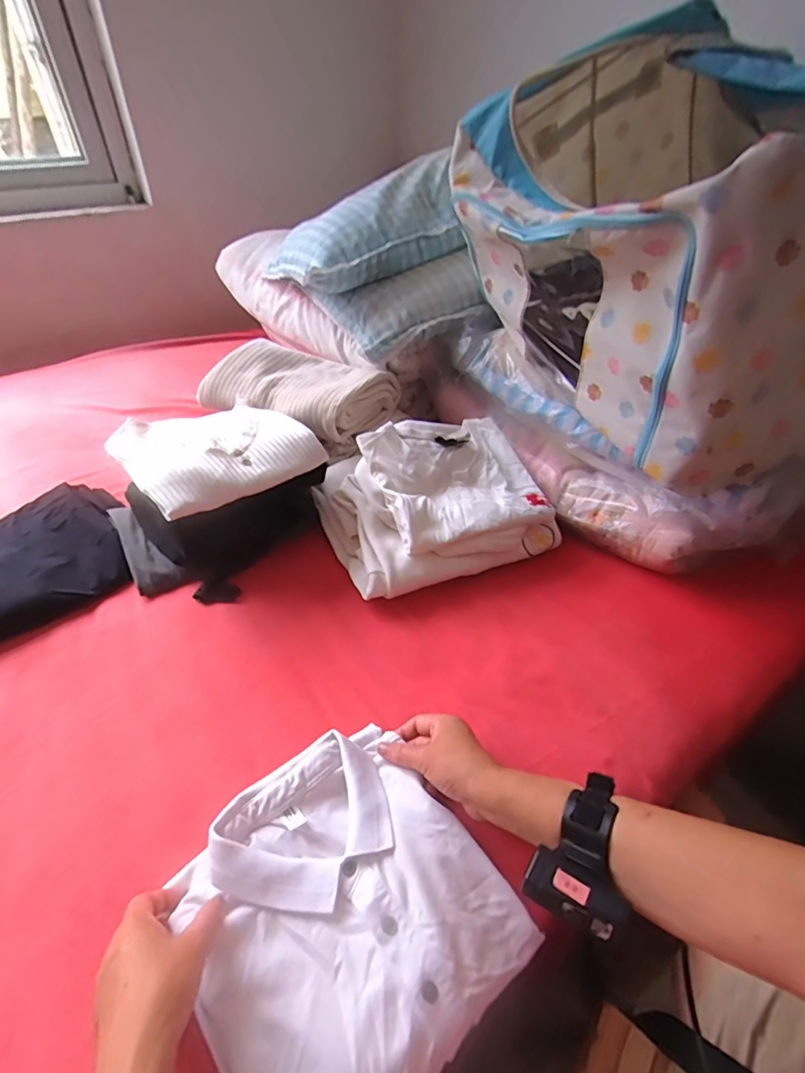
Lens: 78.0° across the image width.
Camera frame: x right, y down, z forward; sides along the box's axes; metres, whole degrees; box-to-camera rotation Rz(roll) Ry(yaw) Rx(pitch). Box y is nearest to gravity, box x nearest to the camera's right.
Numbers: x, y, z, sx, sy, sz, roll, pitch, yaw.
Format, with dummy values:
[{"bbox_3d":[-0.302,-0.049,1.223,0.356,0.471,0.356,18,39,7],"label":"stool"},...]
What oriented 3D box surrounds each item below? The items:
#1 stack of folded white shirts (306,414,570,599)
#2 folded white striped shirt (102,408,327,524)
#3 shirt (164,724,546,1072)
[{"bbox_3d":[0.054,-0.058,0.735,0.318,0.123,0.227,-16,49,-19],"label":"stack of folded white shirts"},{"bbox_3d":[-0.254,-0.125,0.665,0.211,0.038,0.228,36,53,30],"label":"folded white striped shirt"},{"bbox_3d":[-0.048,0.307,0.419,0.232,0.033,0.242,-28,54,-28],"label":"shirt"}]

